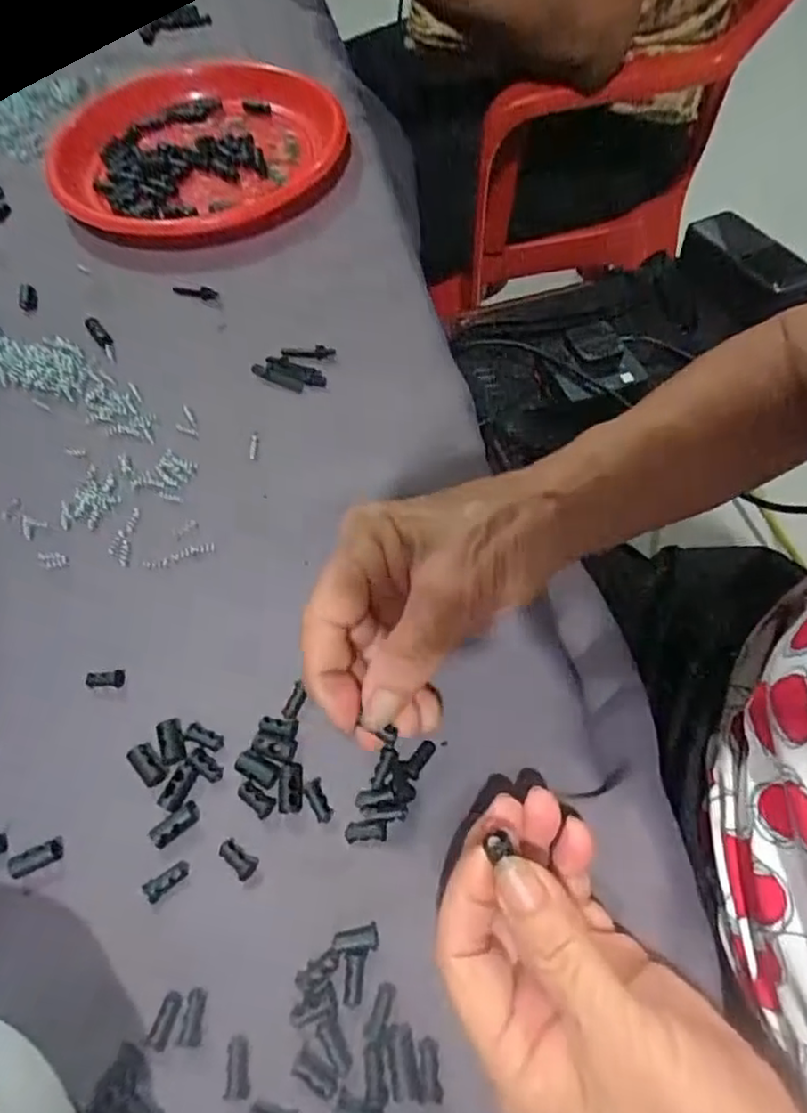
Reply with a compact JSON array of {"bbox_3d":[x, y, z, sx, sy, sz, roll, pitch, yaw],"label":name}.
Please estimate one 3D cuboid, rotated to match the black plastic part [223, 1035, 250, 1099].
[{"bbox_3d":[-0.058,0.179,0.231,0.008,0.004,0.018,-6,59,-2],"label":"black plastic part"}]

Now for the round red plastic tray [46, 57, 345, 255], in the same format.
[{"bbox_3d":[-0.160,-0.319,0.513,0.220,0.034,0.234,-1,59,1],"label":"round red plastic tray"}]

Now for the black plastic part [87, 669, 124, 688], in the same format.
[{"bbox_3d":[-0.140,0.057,0.309,0.017,0.004,0.009,0,59,2],"label":"black plastic part"}]

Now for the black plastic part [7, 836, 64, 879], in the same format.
[{"bbox_3d":[-0.151,0.123,0.270,0.021,0.005,0.009,-23,61,-12],"label":"black plastic part"}]

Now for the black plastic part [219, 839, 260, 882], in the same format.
[{"bbox_3d":[-0.067,0.122,0.266,0.017,0.004,0.009,35,66,20],"label":"black plastic part"}]

